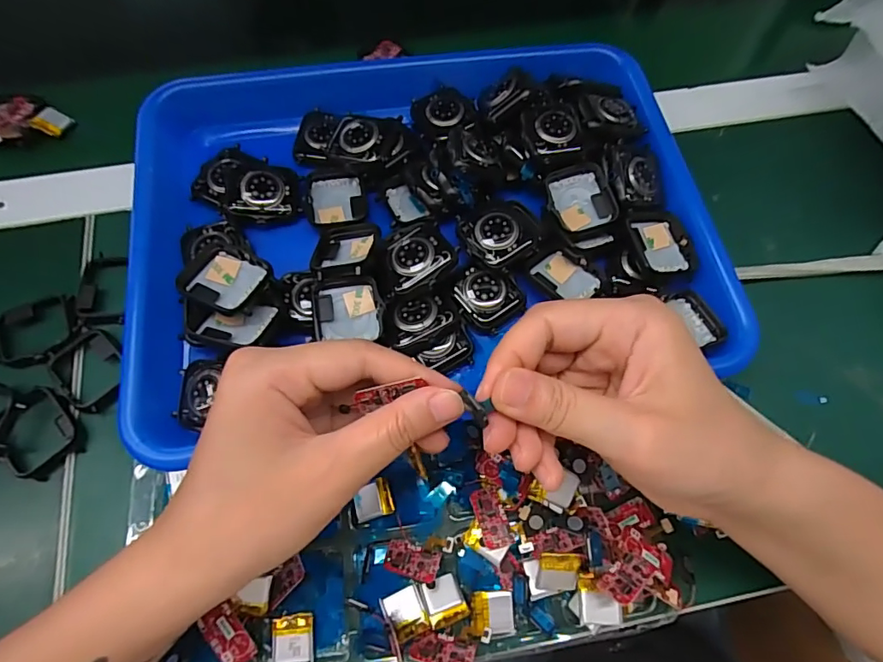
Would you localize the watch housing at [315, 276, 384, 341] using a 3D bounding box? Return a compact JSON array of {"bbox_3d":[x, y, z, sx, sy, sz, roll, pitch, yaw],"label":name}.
[{"bbox_3d":[-0.050,-0.011,0.269,0.036,0.010,0.037,-9,67,-5],"label":"watch housing"}]

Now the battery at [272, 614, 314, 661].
[{"bbox_3d":[-0.070,0.146,0.232,0.018,0.004,0.023,1,81,-19],"label":"battery"}]

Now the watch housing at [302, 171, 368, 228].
[{"bbox_3d":[-0.066,-0.082,0.306,0.038,0.008,0.041,-11,68,-6],"label":"watch housing"}]

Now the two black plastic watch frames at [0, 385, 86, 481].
[{"bbox_3d":[-0.232,0.050,0.266,0.074,0.017,0.043,16,68,6],"label":"two black plastic watch frames"}]

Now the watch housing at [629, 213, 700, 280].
[{"bbox_3d":[0.127,-0.050,0.286,0.035,0.013,0.040,-11,68,-6],"label":"watch housing"}]

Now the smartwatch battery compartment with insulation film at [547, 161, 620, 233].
[{"bbox_3d":[0.083,-0.080,0.296,0.037,0.010,0.039,-20,77,2],"label":"smartwatch battery compartment with insulation film"}]

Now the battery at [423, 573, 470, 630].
[{"bbox_3d":[0.002,0.129,0.236,0.018,0.009,0.020,-17,68,-8],"label":"battery"}]

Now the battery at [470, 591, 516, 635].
[{"bbox_3d":[0.025,0.135,0.237,0.021,0.004,0.018,-1,67,-1],"label":"battery"}]

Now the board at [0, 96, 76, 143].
[{"bbox_3d":[-0.289,-0.149,0.345,0.052,0.011,0.033,-6,67,-3],"label":"board"}]

